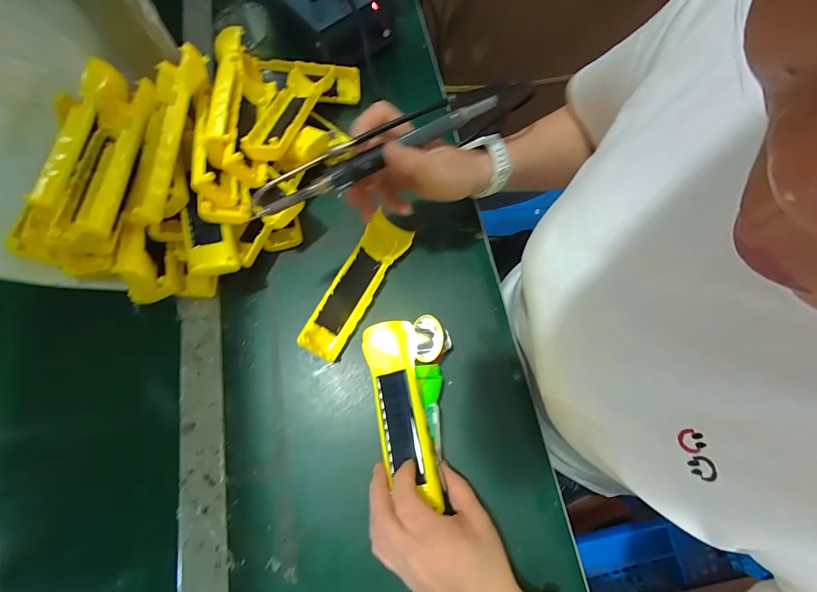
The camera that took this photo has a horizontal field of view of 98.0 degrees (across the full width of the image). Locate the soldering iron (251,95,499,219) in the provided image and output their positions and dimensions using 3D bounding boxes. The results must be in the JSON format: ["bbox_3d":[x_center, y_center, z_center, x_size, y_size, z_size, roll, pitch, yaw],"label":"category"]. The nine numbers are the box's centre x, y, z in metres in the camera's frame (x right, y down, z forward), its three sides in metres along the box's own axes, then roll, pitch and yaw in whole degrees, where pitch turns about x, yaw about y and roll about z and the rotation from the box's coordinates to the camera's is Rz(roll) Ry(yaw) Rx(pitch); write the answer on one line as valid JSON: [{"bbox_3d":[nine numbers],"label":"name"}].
[{"bbox_3d":[-0.025,-0.112,0.272,0.203,0.023,0.018,-28,75,-4],"label":"soldering iron"}]

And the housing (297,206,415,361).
[{"bbox_3d":[-0.054,-0.012,0.369,0.040,0.030,0.158,30,75,9],"label":"housing"}]

